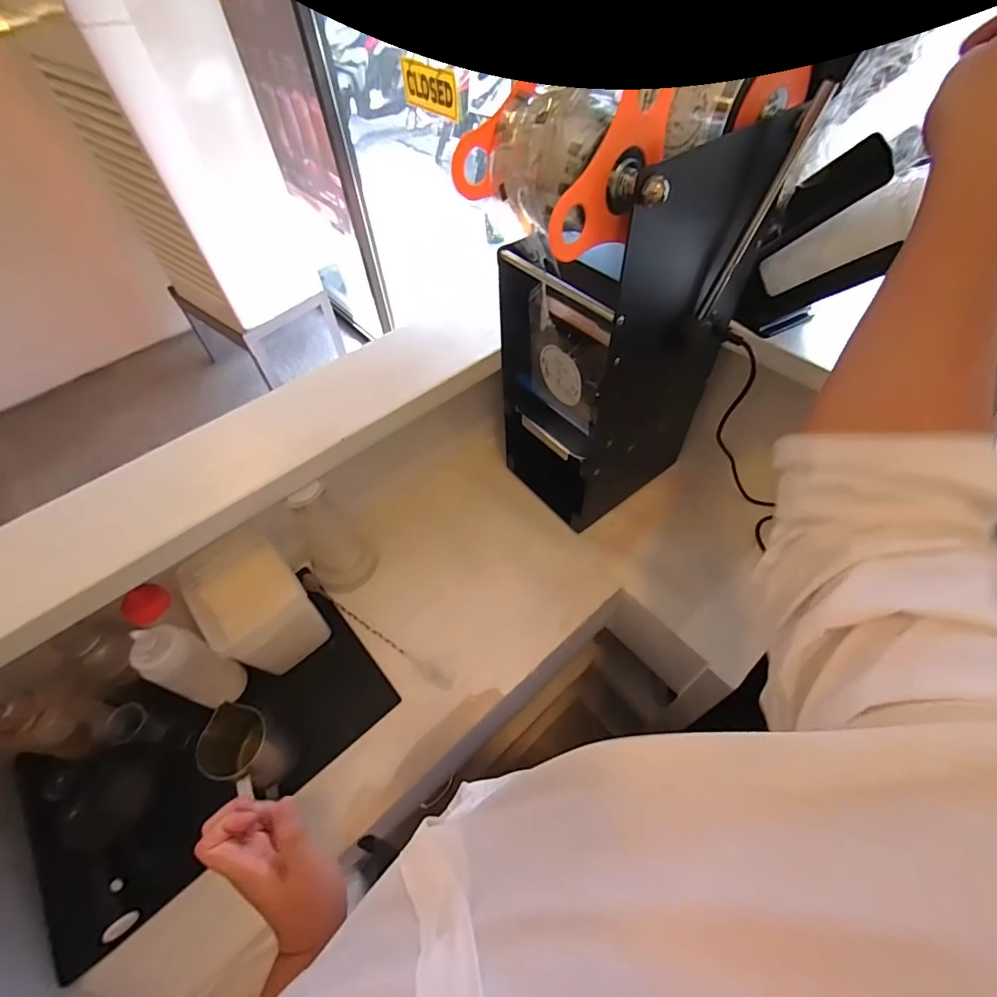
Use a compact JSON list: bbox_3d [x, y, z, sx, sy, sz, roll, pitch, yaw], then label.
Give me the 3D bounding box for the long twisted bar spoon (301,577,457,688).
[{"bbox_3d":[-0.199,0.200,0.732,0.306,0.017,0.023,28,61,21],"label":"long twisted bar spoon"}]

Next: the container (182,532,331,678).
[{"bbox_3d":[-0.342,0.153,0.672,0.120,0.149,0.146,-36,61,-21],"label":"container"}]

